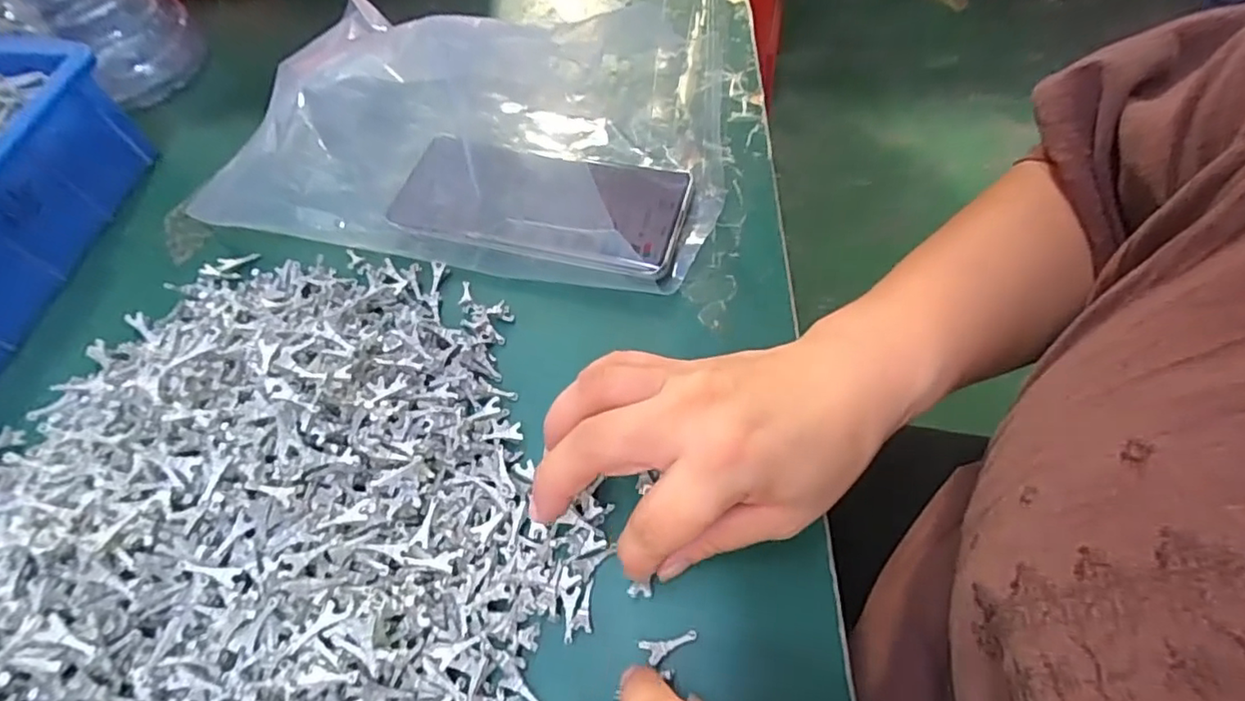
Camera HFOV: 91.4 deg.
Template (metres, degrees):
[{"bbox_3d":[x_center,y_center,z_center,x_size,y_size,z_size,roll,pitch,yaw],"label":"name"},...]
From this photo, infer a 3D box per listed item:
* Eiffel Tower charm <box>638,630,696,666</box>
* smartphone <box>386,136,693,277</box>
[{"bbox_3d":[0.018,0.114,0.234,0.023,0.007,0.009,-11,60,-2],"label":"Eiffel Tower charm"},{"bbox_3d":[-0.046,-0.084,0.344,0.159,0.014,0.078,11,62,11],"label":"smartphone"}]

